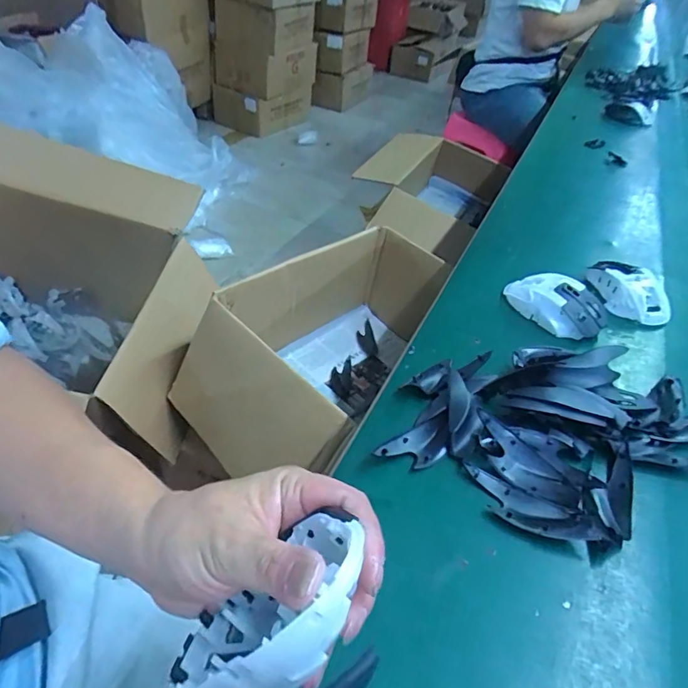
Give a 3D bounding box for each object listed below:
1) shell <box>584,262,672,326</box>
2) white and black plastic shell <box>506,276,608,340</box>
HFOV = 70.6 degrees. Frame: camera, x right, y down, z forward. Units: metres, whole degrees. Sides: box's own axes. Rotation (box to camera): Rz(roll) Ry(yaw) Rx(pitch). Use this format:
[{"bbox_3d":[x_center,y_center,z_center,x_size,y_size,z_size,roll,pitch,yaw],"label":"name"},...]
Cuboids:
[{"bbox_3d":[0.339,-0.068,0.581,0.054,0.035,0.107,-16,46,-22],"label":"shell"},{"bbox_3d":[0.242,-0.046,0.554,0.114,0.040,0.059,30,48,26],"label":"white and black plastic shell"}]

